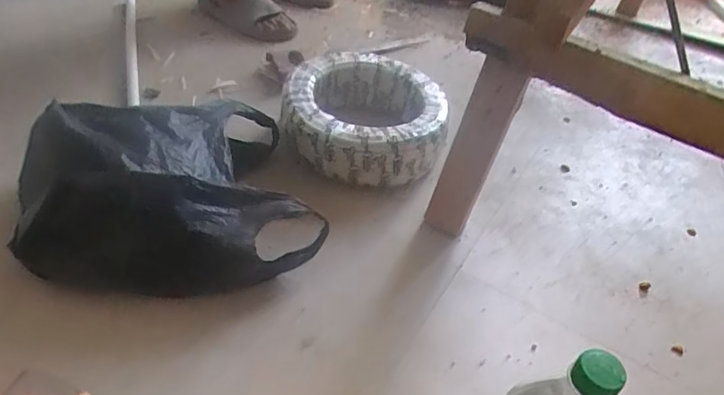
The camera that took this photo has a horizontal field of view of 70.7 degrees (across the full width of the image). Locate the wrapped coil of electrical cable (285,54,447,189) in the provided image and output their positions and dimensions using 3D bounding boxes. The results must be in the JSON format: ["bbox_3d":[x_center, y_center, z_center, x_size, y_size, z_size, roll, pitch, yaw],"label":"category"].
[{"bbox_3d":[0.001,-0.144,0.906,0.278,0.101,0.285,3,42,-4],"label":"wrapped coil of electrical cable"}]

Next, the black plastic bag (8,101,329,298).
[{"bbox_3d":[-0.269,-0.010,0.714,0.368,0.171,0.313,-10,45,-18],"label":"black plastic bag"}]

